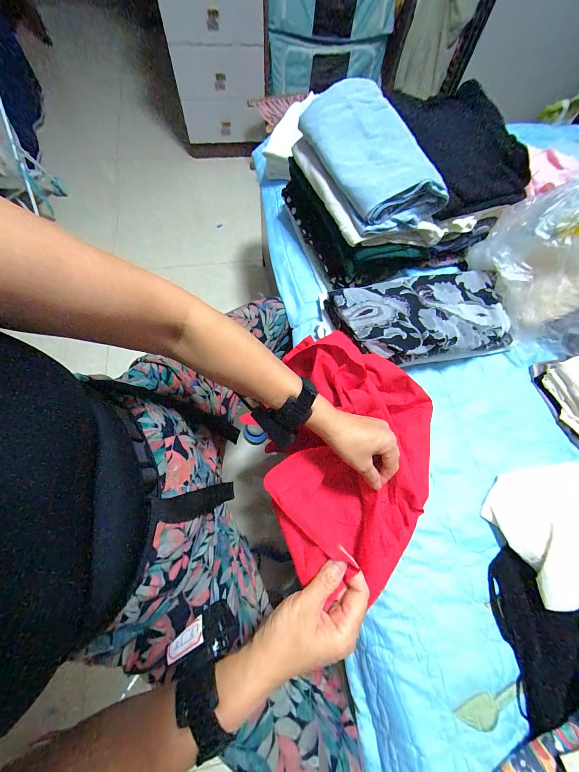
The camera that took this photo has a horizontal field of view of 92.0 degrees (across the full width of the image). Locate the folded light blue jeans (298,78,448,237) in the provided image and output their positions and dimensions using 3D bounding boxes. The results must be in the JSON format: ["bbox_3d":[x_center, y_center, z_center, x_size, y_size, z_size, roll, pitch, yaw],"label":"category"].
[{"bbox_3d":[0.139,-0.402,0.487,0.162,0.080,0.276,-25,71,-13],"label":"folded light blue jeans"}]

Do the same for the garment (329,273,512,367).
[{"bbox_3d":[0.247,-0.128,0.526,0.328,0.099,0.165,-10,69,-7],"label":"garment"}]

